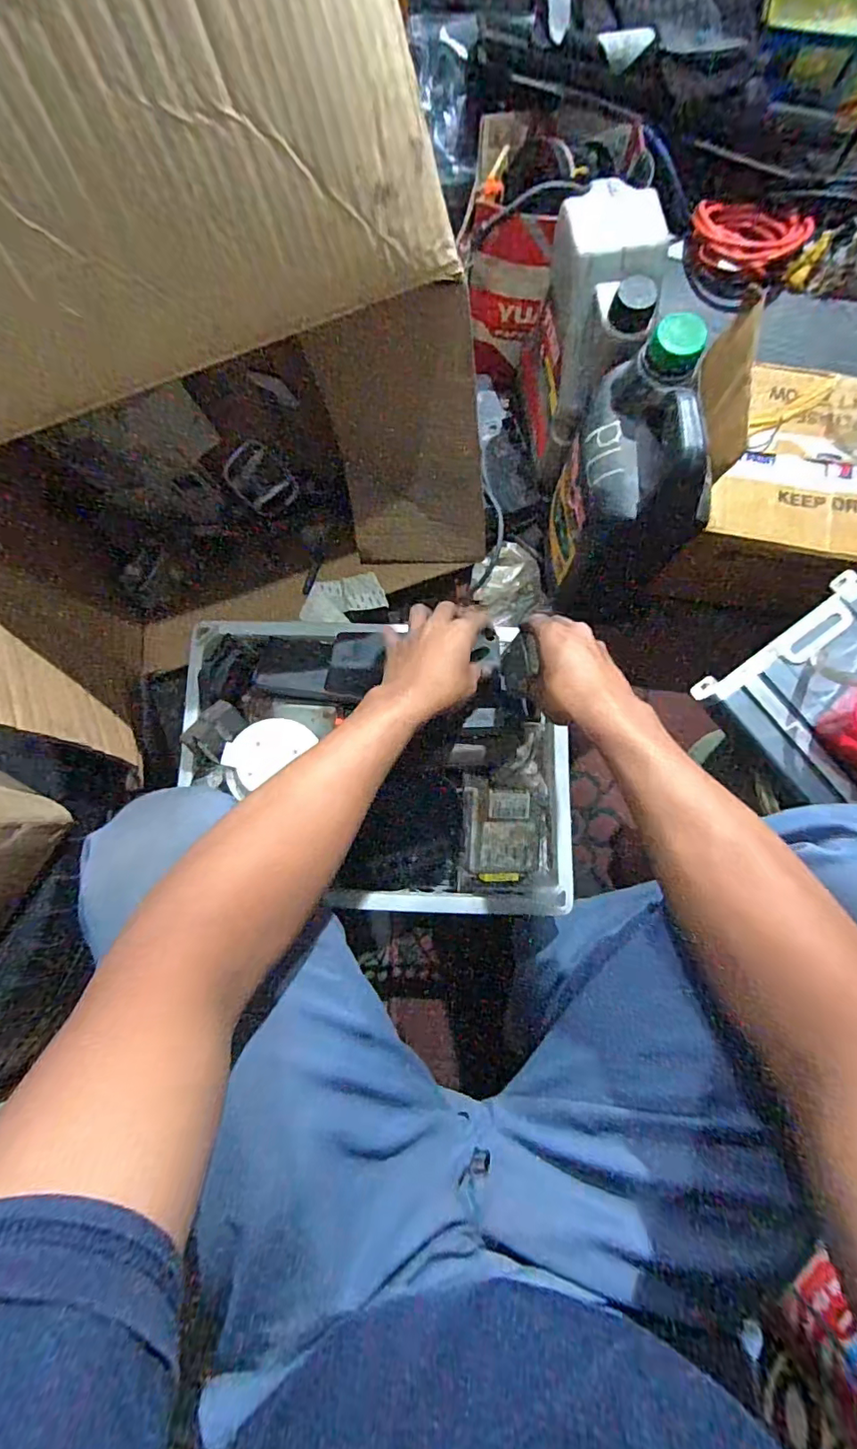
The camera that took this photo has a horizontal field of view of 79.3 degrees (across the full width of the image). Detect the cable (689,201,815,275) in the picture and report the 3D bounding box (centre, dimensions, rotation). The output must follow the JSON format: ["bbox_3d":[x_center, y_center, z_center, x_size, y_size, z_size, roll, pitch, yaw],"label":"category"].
[{"bbox_3d":[0.407,-0.620,0.664,0.136,0.033,0.072,18,100,7],"label":"cable"}]

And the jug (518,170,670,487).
[{"bbox_3d":[0.183,-0.428,0.612,0.098,0.228,0.193,-9,80,-3],"label":"jug"}]

